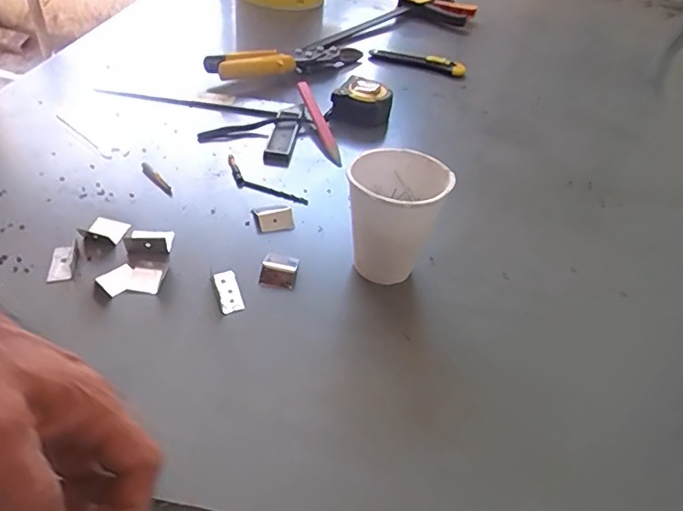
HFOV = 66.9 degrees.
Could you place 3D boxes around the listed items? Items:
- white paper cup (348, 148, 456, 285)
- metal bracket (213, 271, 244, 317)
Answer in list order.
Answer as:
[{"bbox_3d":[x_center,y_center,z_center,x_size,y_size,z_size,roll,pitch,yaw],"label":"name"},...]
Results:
[{"bbox_3d":[0.038,-0.027,0.405,0.070,0.094,0.067,4,40,-4],"label":"white paper cup"},{"bbox_3d":[-0.085,0.028,0.389,0.016,0.006,0.040,-10,43,-20],"label":"metal bracket"}]

